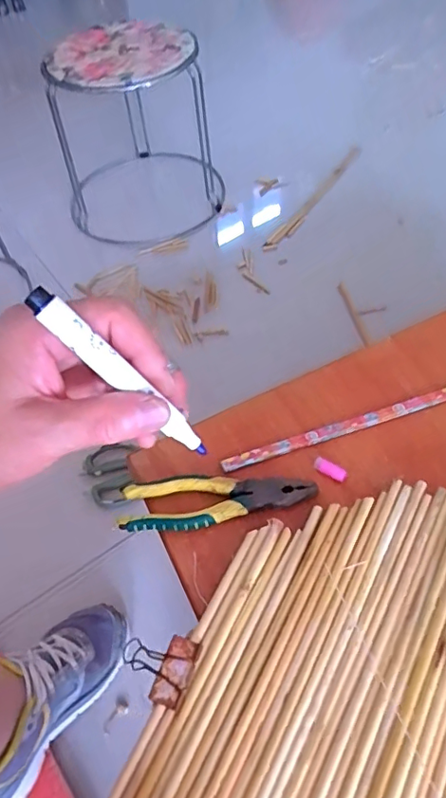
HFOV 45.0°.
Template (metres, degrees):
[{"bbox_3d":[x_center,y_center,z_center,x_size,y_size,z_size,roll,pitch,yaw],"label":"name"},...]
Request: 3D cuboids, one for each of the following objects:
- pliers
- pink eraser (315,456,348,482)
[{"bbox_3d":[-0.004,0.098,0.518,0.183,0.014,0.048,-5,55,1],"label":"pliers"},{"bbox_3d":[0.106,0.070,0.531,0.032,0.010,0.012,22,58,18],"label":"pink eraser"}]

